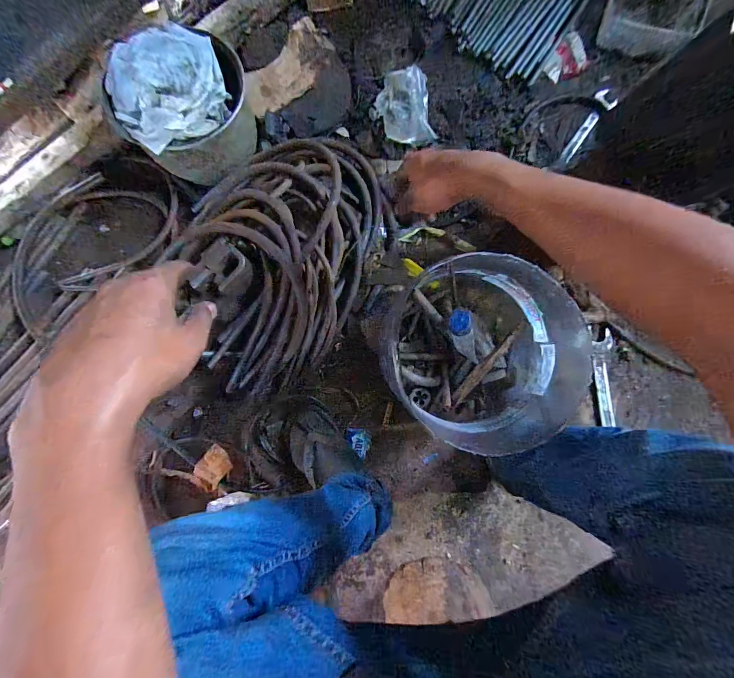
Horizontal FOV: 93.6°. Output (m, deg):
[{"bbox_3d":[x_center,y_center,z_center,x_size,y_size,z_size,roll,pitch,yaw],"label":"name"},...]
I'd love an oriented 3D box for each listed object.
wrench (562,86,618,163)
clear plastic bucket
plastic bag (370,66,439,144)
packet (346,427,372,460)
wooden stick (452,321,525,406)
[{"bbox_3d":[0.447,-0.437,0.699,0.041,0.014,0.169,40,88,2],"label":"wrench"},{"bbox_3d":[0.176,0.019,0.566,0.220,0.231,0.234,13,88,1],"label":"clear plastic bucket"},{"bbox_3d":[0.068,-0.463,0.692,0.120,0.054,0.151,-12,87,0],"label":"plastic bag"},{"bbox_3d":[-0.017,0.202,0.669,0.048,0.011,0.056,7,87,1],"label":"packet"},{"bbox_3d":[0.190,0.041,0.543,0.020,0.013,0.161,37,108,2],"label":"wooden stick"}]

